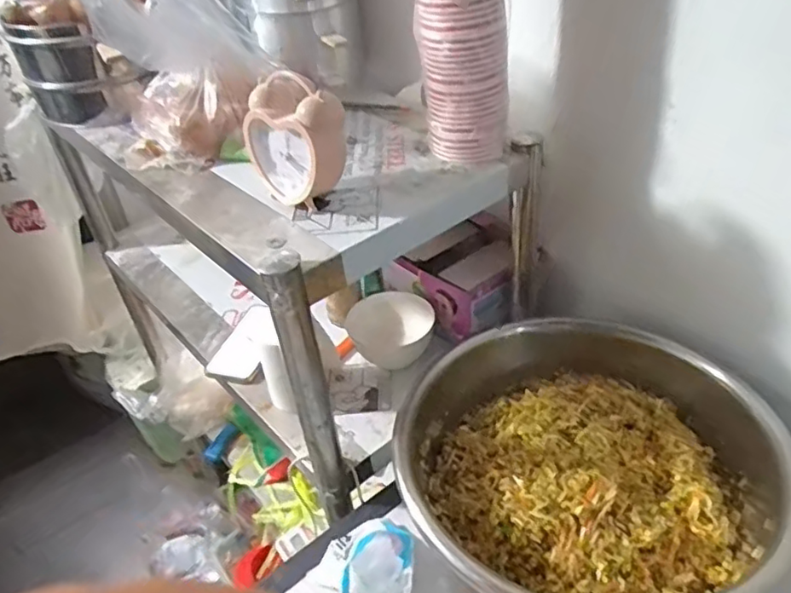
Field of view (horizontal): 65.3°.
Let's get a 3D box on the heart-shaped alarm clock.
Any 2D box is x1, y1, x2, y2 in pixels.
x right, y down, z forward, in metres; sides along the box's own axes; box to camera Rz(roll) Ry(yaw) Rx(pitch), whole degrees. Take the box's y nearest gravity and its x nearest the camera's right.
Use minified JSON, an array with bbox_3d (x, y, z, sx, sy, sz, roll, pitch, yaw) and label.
[{"bbox_3d":[-0.103,-0.157,0.636,0.121,0.120,0.054,29,49,37],"label":"heart-shaped alarm clock"}]

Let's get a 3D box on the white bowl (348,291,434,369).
[{"bbox_3d":[-0.006,0.050,0.899,0.119,0.073,0.119,-3,37,3],"label":"white bowl"}]

